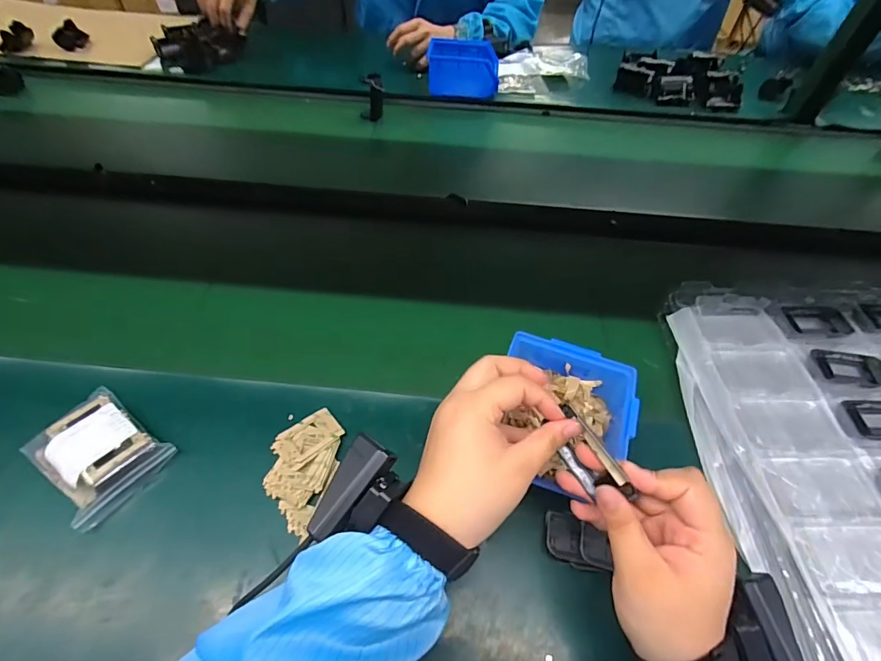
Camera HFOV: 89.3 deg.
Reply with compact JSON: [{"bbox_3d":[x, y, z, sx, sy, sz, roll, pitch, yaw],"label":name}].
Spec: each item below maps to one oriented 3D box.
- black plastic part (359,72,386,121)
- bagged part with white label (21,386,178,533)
[{"bbox_3d":[-0.122,-0.421,0.805,0.044,0.071,0.046,-2,52,-4],"label":"black plastic part"},{"bbox_3d":[-0.315,0.113,0.407,0.104,0.033,0.084,29,57,19],"label":"bagged part with white label"}]

